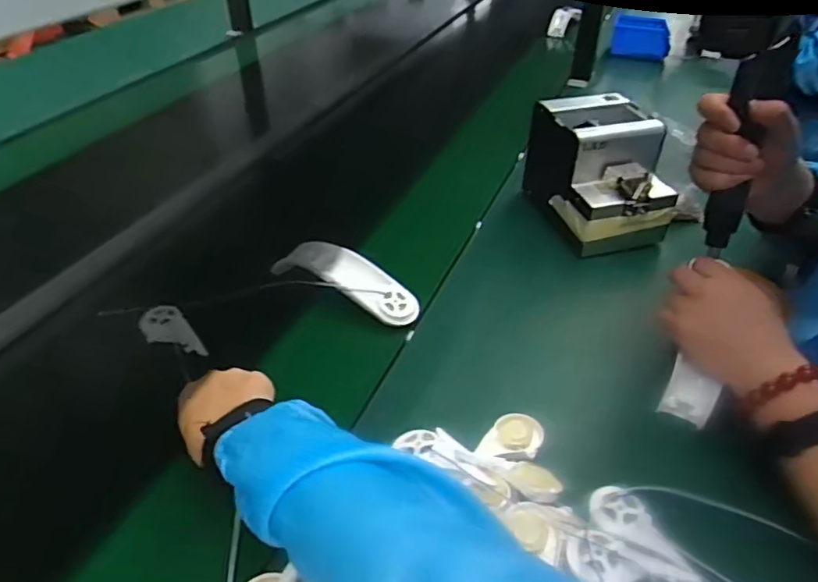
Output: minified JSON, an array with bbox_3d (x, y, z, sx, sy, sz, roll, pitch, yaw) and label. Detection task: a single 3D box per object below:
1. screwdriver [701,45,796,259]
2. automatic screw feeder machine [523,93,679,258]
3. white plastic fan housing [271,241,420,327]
[{"bbox_3d":[0.302,-0.120,0.522,0.035,0.181,0.029,7,19,6],"label":"screwdriver"},{"bbox_3d":[0.260,-0.154,0.775,0.128,0.144,0.183,-10,42,-14],"label":"automatic screw feeder machine"},{"bbox_3d":[-0.075,-0.015,0.693,0.195,0.033,0.055,26,46,26],"label":"white plastic fan housing"}]

